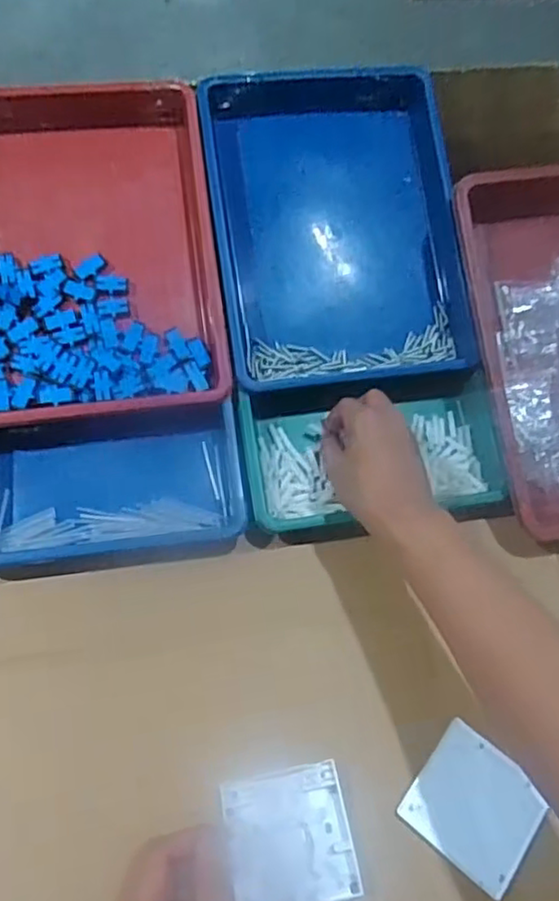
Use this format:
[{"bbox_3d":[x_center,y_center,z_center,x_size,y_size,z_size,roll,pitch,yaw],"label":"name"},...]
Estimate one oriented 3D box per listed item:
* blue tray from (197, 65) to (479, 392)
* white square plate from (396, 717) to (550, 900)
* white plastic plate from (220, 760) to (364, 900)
[{"bbox_3d":[0.056,-0.219,0.640,0.240,0.044,0.309,-7,88,-9],"label":"blue tray"},{"bbox_3d":[0.144,0.261,0.480,0.084,0.006,0.084,33,71,24],"label":"white square plate"},{"bbox_3d":[0.008,0.275,0.463,0.084,0.010,0.086,-8,59,-9],"label":"white plastic plate"}]

